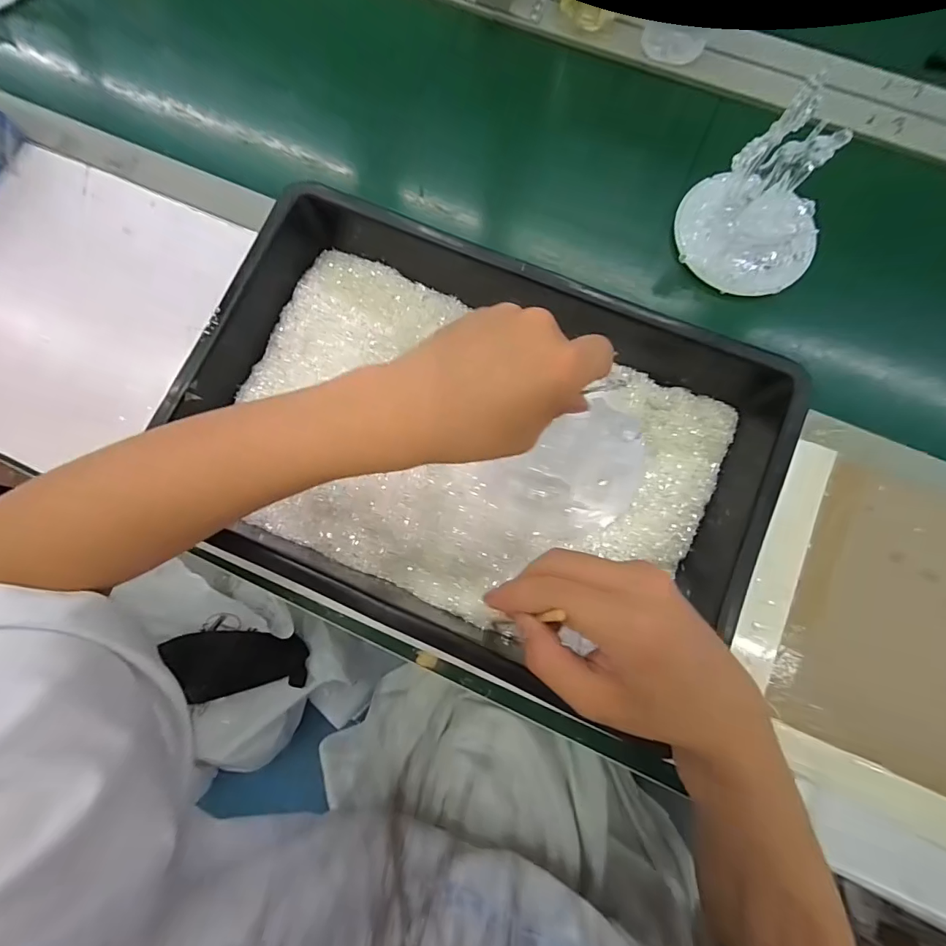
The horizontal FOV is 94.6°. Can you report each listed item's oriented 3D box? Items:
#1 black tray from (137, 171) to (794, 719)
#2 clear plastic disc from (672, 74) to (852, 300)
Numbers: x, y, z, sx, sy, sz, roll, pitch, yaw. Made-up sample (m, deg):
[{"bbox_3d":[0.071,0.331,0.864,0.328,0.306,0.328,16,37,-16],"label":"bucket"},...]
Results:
[{"bbox_3d":[0.000,-0.031,0.329,0.398,0.075,0.274,23,79,5],"label":"black tray"},{"bbox_3d":[0.248,-0.231,0.376,0.105,0.091,0.117,-15,79,-2],"label":"clear plastic disc"}]

